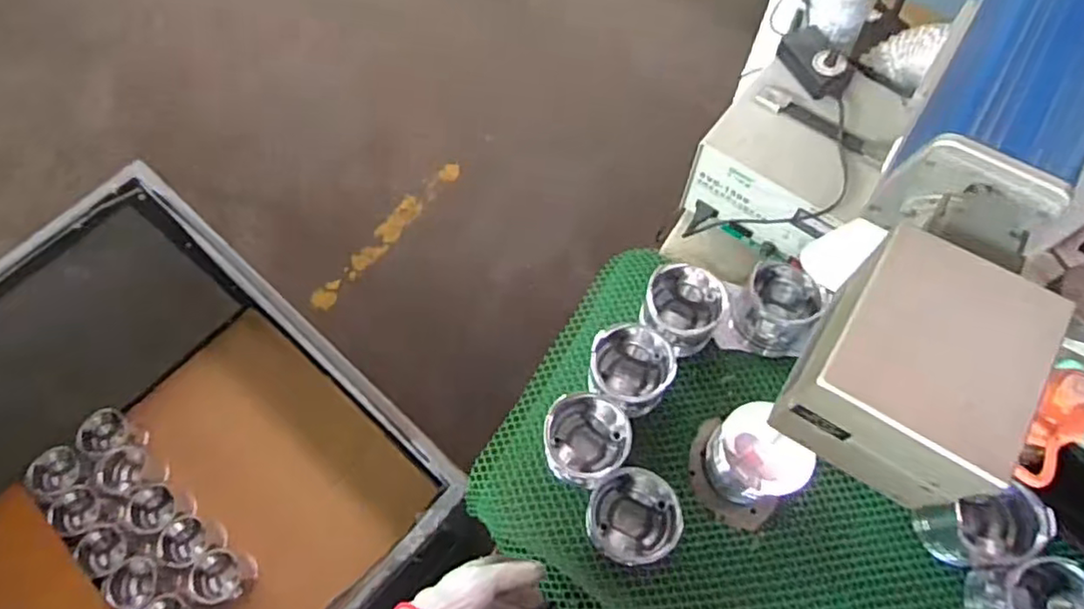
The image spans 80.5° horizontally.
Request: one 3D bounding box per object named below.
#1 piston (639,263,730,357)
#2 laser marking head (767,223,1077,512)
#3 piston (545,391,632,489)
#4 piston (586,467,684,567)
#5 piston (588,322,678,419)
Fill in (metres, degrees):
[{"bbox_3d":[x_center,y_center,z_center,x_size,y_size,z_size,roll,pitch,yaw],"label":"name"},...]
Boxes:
[{"bbox_3d":[0.164,0.007,0.758,0.091,0.076,0.089,0,67,0],"label":"piston"},{"bbox_3d":[0.209,0.033,0.361,0.103,0.101,0.124,34,72,13],"label":"laser marking head"},{"bbox_3d":[0.048,0.149,0.702,0.087,0.080,0.089,0,67,0],"label":"piston"},{"bbox_3d":[0.091,0.217,0.654,0.093,0.078,0.091,5,68,3],"label":"piston"},{"bbox_3d":[0.099,0.077,0.727,0.089,0.079,0.092,0,67,0],"label":"piston"}]

